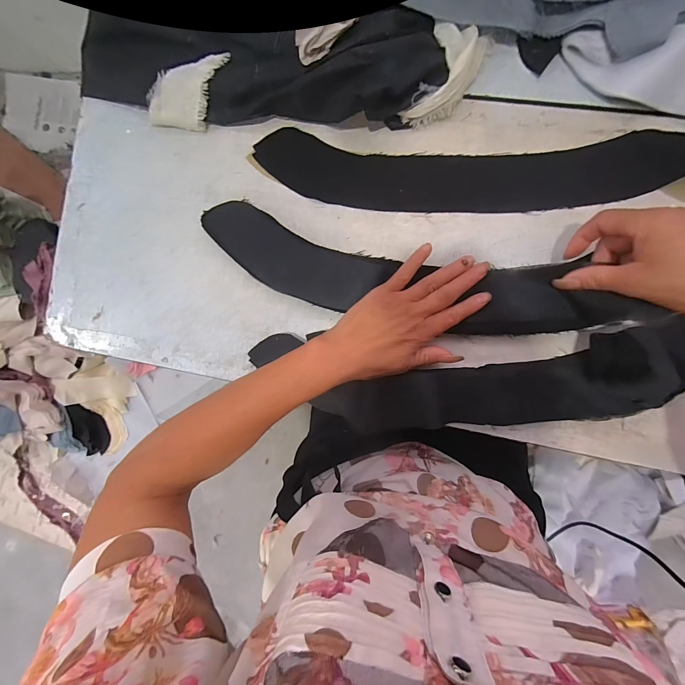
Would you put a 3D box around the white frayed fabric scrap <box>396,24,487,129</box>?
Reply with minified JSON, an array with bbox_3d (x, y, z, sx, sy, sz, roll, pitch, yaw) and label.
[{"bbox_3d":[0.103,-0.268,0.329,0.052,0.028,0.100,25,92,6],"label":"white frayed fabric scrap"}]

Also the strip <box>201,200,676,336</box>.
[{"bbox_3d":[0.054,-0.068,0.323,0.423,0.021,0.088,12,91,9],"label":"strip"}]

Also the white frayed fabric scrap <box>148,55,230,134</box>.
[{"bbox_3d":[-0.167,-0.278,0.358,0.055,0.033,0.094,32,93,6],"label":"white frayed fabric scrap"}]

